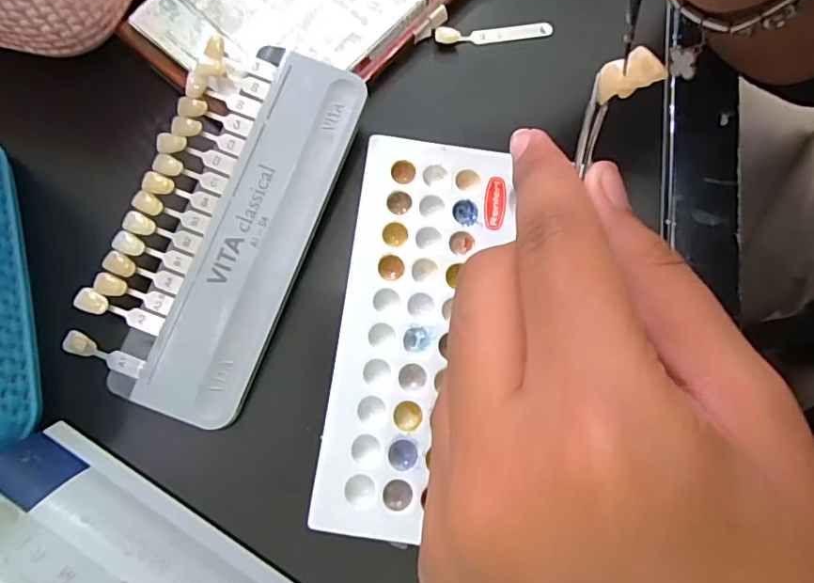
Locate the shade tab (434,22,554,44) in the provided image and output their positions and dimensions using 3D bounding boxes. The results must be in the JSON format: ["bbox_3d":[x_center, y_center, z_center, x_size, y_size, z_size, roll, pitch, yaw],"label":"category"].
[{"bbox_3d":[0.041,-0.121,0.242,0.055,0.005,0.007,-8,76,-4],"label":"shade tab"}]

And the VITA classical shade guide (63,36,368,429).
[{"bbox_3d":[-0.071,-0.028,0.199,0.066,0.012,0.143,20,76,3],"label":"VITA classical shade guide"}]

